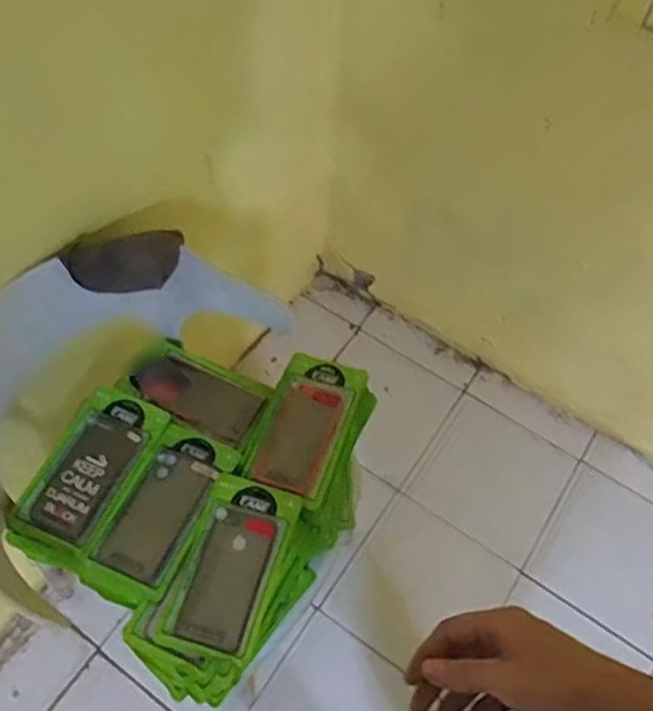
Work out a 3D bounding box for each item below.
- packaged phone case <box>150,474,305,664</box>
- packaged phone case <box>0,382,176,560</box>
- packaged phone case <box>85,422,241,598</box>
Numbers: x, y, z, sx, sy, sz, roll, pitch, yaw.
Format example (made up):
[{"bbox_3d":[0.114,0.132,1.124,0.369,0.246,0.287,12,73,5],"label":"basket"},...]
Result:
[{"bbox_3d":[-0.114,0.247,0.815,0.109,0.016,0.208,18,60,7],"label":"packaged phone case"},{"bbox_3d":[-0.303,0.145,0.886,0.123,0.026,0.213,22,61,10],"label":"packaged phone case"},{"bbox_3d":[-0.200,0.186,0.856,0.099,0.012,0.205,24,60,13],"label":"packaged phone case"}]

